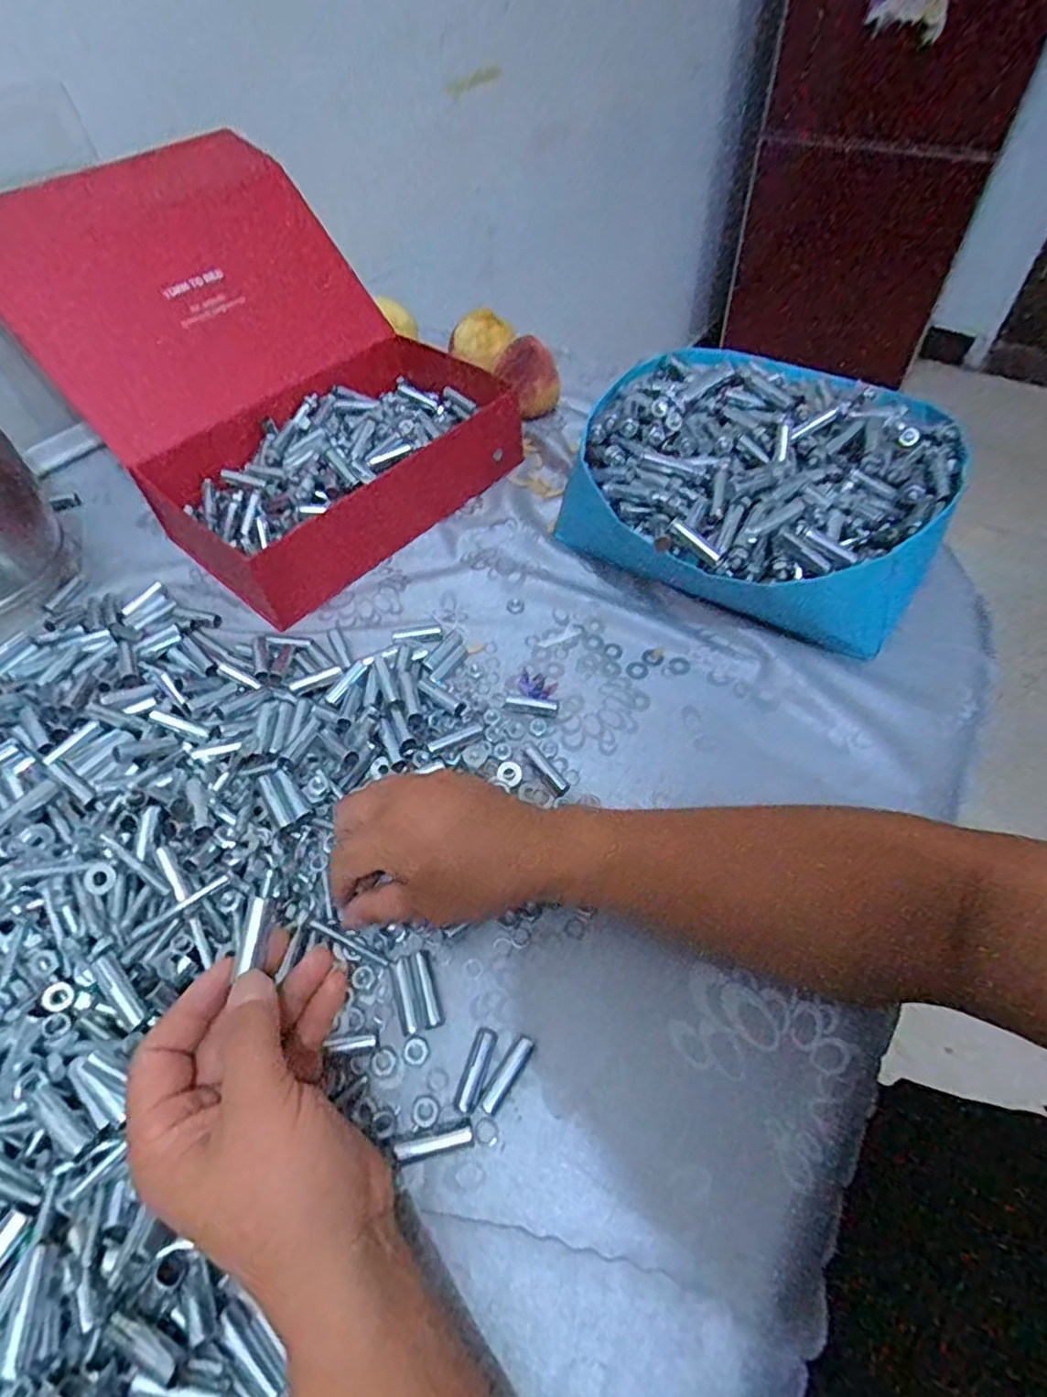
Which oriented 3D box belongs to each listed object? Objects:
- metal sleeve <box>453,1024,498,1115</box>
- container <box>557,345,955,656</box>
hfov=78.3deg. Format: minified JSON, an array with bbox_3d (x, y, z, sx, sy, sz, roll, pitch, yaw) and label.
[{"bbox_3d":[-0.025,0.193,0.336,0.012,0.007,0.040,15,56,12],"label":"metal sleeve"},{"bbox_3d":[0.191,-0.170,0.529,0.284,0.103,0.269,25,59,18],"label":"container"}]

